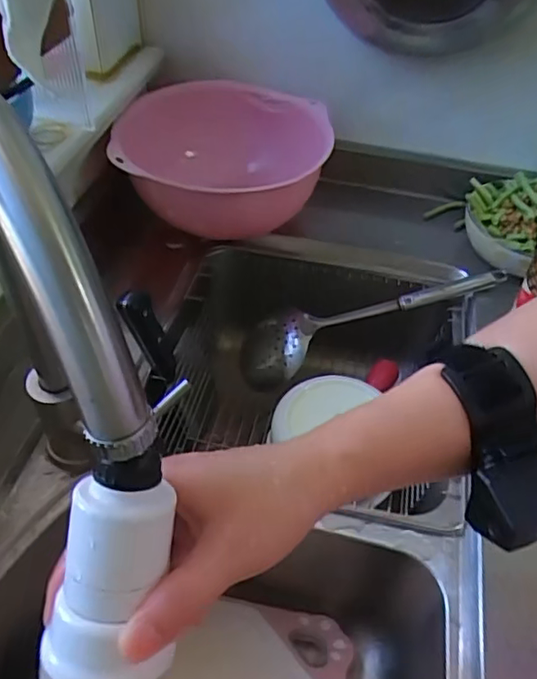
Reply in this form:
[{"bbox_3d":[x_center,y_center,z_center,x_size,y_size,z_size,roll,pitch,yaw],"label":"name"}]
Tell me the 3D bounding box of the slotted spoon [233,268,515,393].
[{"bbox_3d":[0.115,-0.020,0.677,0.320,0.052,0.078,-16,48,8],"label":"slotted spoon"}]

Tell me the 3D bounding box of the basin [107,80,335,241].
[{"bbox_3d":[-0.053,-0.207,0.673,0.219,0.112,0.222,2,47,-3],"label":"basin"}]

